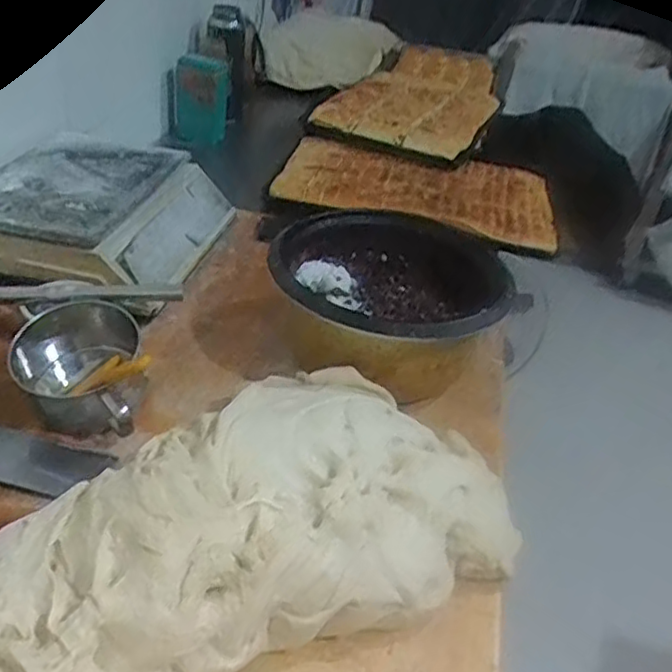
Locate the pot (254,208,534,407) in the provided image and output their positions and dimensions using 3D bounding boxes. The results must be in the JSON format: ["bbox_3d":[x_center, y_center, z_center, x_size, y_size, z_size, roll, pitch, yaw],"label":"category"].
[{"bbox_3d":[0.059,-0.044,0.832,0.276,0.122,0.256,-9,40,-23],"label":"pot"}]

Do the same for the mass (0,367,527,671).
[{"bbox_3d":[-0.076,0.161,0.584,0.484,0.105,0.243,-15,42,-28],"label":"mass"}]

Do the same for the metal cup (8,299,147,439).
[{"bbox_3d":[-0.273,0.042,0.715,0.124,0.112,0.118,5,36,-4],"label":"metal cup"}]

